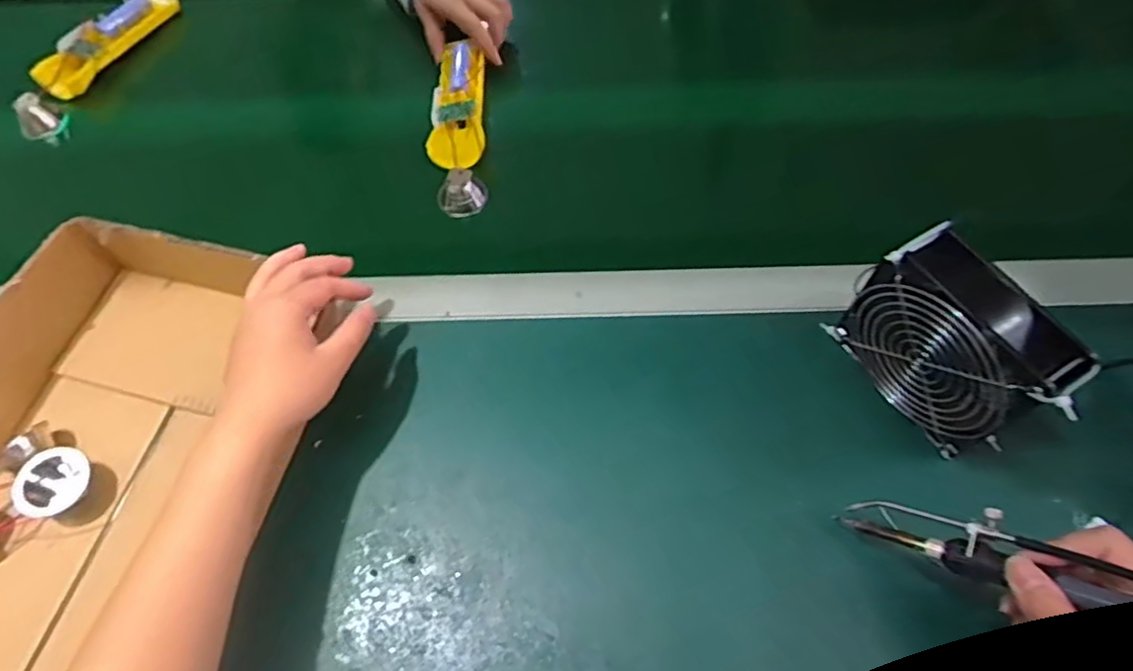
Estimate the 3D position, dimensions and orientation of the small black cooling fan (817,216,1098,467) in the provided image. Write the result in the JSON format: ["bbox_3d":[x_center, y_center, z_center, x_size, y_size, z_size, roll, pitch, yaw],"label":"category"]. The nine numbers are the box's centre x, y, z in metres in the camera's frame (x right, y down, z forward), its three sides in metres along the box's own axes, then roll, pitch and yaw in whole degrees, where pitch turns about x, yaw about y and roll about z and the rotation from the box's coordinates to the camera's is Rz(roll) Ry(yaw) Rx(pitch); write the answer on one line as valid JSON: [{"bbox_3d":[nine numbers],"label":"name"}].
[{"bbox_3d":[0.248,0.009,0.437,0.043,0.128,0.137,-29,64,-13],"label":"small black cooling fan"}]

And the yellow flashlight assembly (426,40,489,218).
[{"bbox_3d":[-0.103,-0.204,0.634,0.051,0.042,0.186,-5,61,-1],"label":"yellow flashlight assembly"}]

